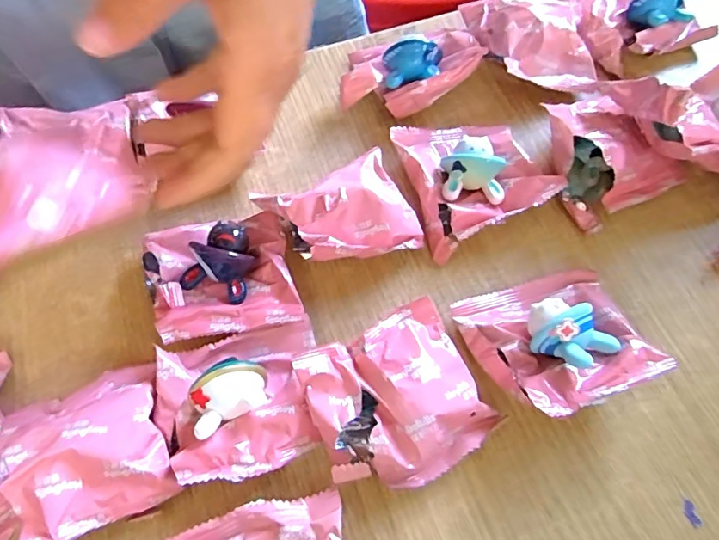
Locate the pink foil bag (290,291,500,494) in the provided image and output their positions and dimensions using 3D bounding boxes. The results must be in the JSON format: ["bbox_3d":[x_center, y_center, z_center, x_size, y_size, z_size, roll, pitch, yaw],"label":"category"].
[{"bbox_3d":[0.017,0.058,0.230,0.072,0.033,0.067,-26,68,-11],"label":"pink foil bag"}]

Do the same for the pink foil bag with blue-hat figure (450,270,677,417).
[{"bbox_3d":[0.091,0.030,0.240,0.073,0.037,0.066,-19,67,-8],"label":"pink foil bag with blue-hat figure"}]

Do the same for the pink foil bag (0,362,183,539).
[{"bbox_3d":[-0.119,0.079,0.222,0.069,0.031,0.065,-19,67,-8],"label":"pink foil bag"}]

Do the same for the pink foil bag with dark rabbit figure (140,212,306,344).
[{"bbox_3d":[-0.070,0.001,0.254,0.069,0.027,0.062,-14,67,-6],"label":"pink foil bag with dark rabbit figure"}]

